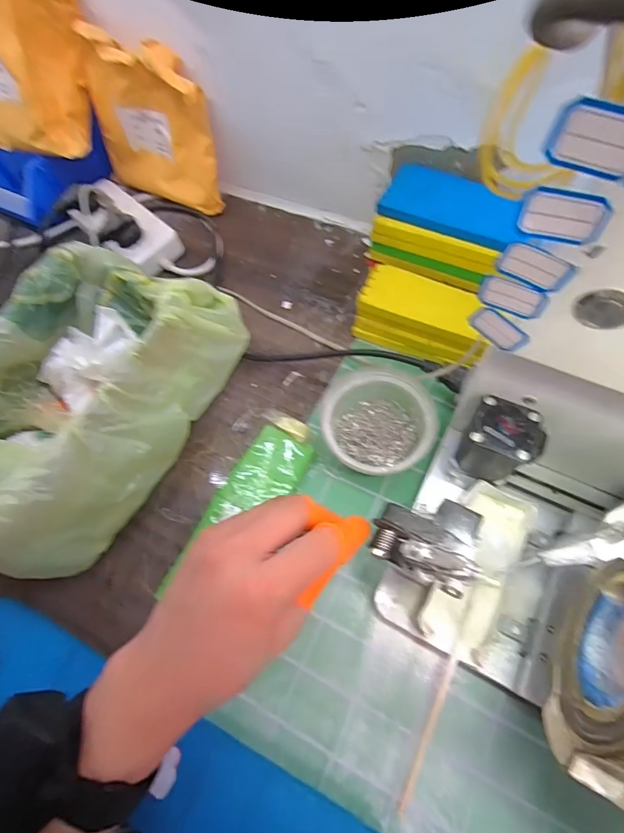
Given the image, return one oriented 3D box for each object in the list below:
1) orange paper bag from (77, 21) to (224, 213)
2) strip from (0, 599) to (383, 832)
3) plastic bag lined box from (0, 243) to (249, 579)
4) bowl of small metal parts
[{"bbox_3d":[-0.194,-0.352,0.510,0.170,0.166,0.051,25,70,15],"label":"orange paper bag"},{"bbox_3d":[-0.119,0.246,0.300,0.344,0.022,0.066,20,51,15],"label":"strip"},{"bbox_3d":[-0.210,-0.013,0.376,0.174,0.112,0.300,26,70,15],"label":"plastic bag lined box"},{"bbox_3d":[0.059,0.009,0.383,0.096,0.054,0.101,-2,65,4],"label":"bowl of small metal parts"}]

